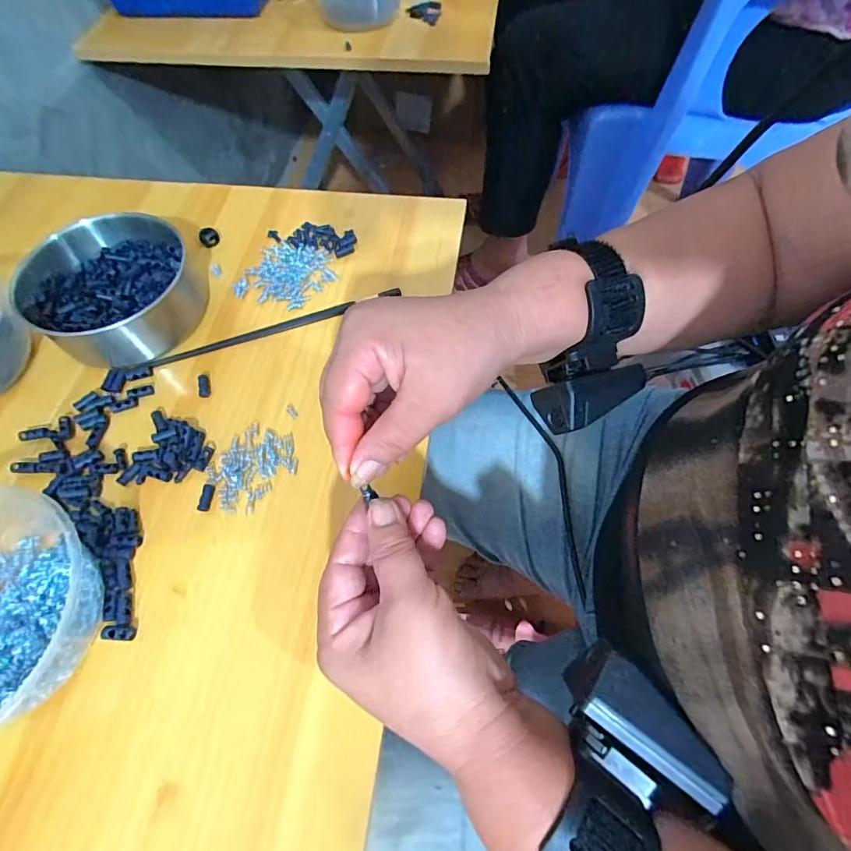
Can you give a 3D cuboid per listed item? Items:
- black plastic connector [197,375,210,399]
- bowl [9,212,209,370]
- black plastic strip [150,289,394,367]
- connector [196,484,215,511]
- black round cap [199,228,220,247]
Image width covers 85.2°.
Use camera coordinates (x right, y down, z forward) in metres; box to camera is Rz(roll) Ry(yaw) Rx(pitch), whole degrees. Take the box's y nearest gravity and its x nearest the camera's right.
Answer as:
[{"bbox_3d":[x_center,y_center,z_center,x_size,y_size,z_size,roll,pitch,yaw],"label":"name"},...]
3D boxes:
[{"bbox_3d":[-0.174,-0.032,0.363,0.008,0.004,0.020,-10,64,-7],"label":"black plastic connector"},{"bbox_3d":[-0.256,-0.118,0.389,0.135,0.053,0.135,1,64,-1],"label":"bowl"},{"bbox_3d":[-0.123,-0.085,0.390,0.210,0.011,0.011,-18,66,-10],"label":"black plastic strip"},{"bbox_3d":[-0.152,0.050,0.321,0.008,0.004,0.019,7,64,2],"label":"connector"},{"bbox_3d":[-0.205,-0.180,0.438,0.017,0.011,0.017,1,64,-1],"label":"black round cap"}]

